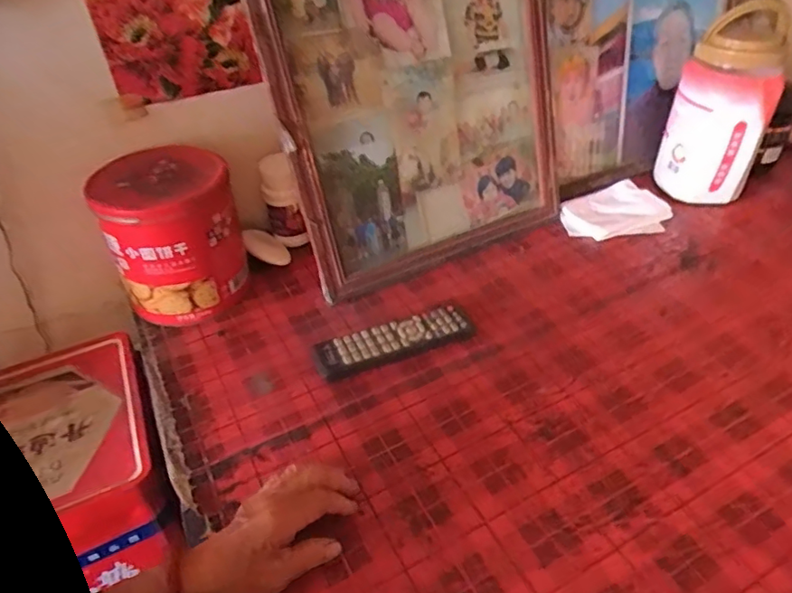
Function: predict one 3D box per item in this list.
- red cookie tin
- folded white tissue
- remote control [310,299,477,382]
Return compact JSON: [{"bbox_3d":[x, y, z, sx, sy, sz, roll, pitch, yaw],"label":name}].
[{"bbox_3d":[-0.252,-0.071,0.637,0.134,0.168,0.119,-11,40,-10],"label":"red cookie tin"},{"bbox_3d":[0.323,-0.128,0.813,0.158,0.010,0.108,-13,52,-6],"label":"folded white tissue"},{"bbox_3d":[-0.001,0.048,0.609,0.179,0.023,0.050,-13,40,-13],"label":"remote control"}]

